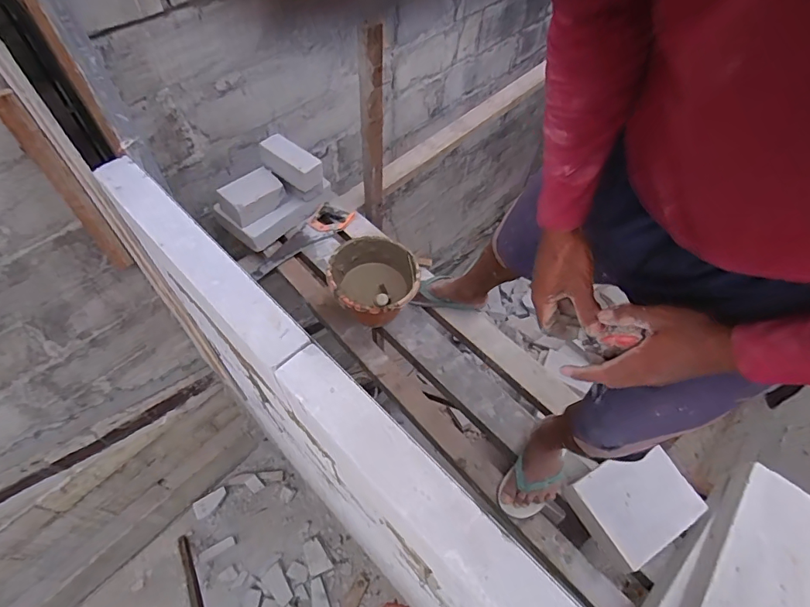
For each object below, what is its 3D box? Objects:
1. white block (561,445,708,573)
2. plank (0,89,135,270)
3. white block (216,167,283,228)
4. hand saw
[{"bbox_3d":[0.546,0.470,1.059,0.252,0.073,0.198,-23,60,-17],"label":"white block"},{"bbox_3d":[-0.880,-0.287,1.180,0.059,0.579,0.023,-31,62,-21],"label":"plank"},{"bbox_3d":[-0.478,-0.337,1.389,0.135,0.069,0.189,40,63,22],"label":"white block"},{"bbox_3d":[-0.331,-0.209,1.456,0.105,0.023,0.388,34,61,19],"label":"hand saw"}]

